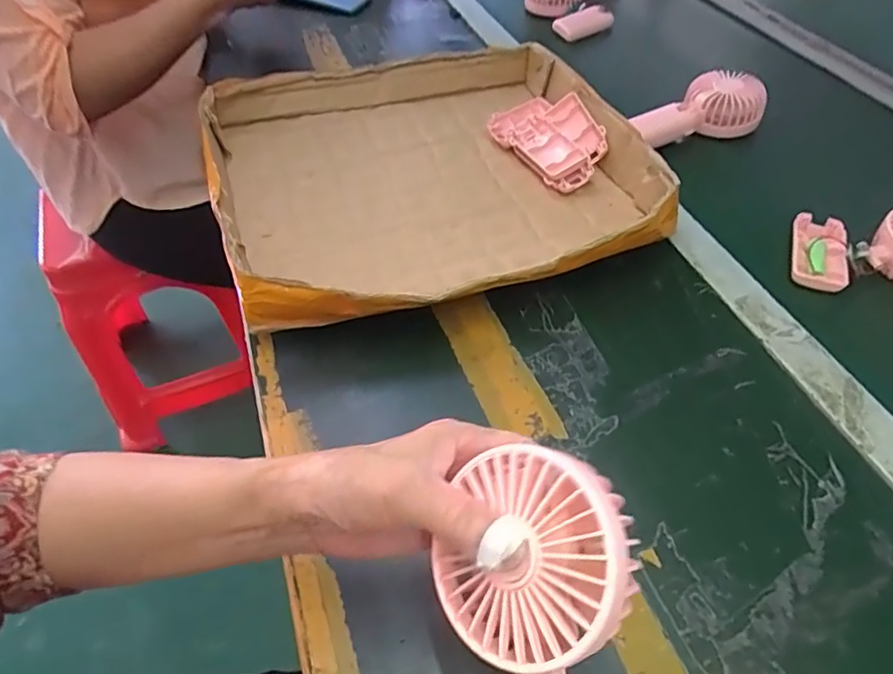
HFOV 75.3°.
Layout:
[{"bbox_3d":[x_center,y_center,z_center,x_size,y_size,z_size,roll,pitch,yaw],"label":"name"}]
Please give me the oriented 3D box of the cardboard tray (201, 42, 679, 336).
[{"bbox_3d":[-0.018,-0.175,0.584,0.406,0.065,0.397,-15,51,-13],"label":"cardboard tray"}]

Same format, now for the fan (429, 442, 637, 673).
[{"bbox_3d":[0.044,0.155,0.226,0.086,0.049,0.217,-3,82,-3],"label":"fan"}]

